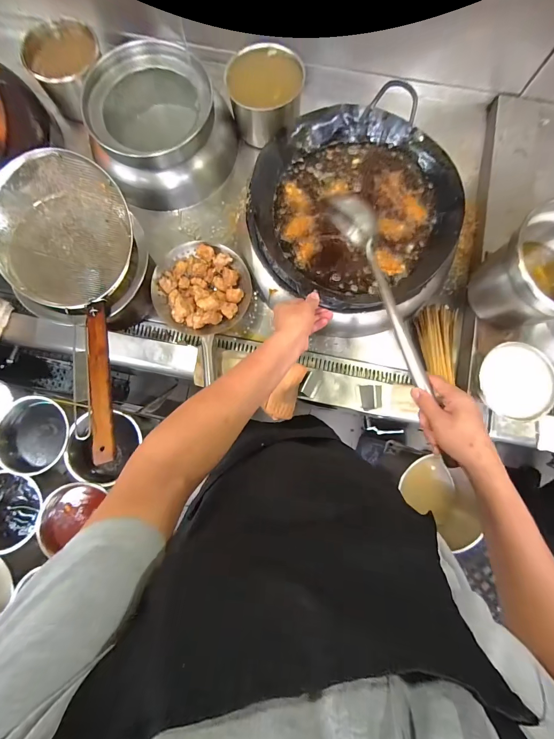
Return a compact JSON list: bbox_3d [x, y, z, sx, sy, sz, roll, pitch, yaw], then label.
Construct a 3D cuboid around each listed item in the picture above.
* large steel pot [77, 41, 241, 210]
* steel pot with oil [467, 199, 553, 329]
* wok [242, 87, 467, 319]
[{"bbox_3d":[-0.293,-0.583,0.783,0.283,0.199,0.305,0,81,-1],"label":"large steel pot"},{"bbox_3d":[0.556,-0.194,0.641,0.208,0.204,0.220,0,81,-1],"label":"steel pot with oil"},{"bbox_3d":[0.167,-0.347,0.666,0.418,0.115,0.362,-30,82,-5],"label":"wok"}]

